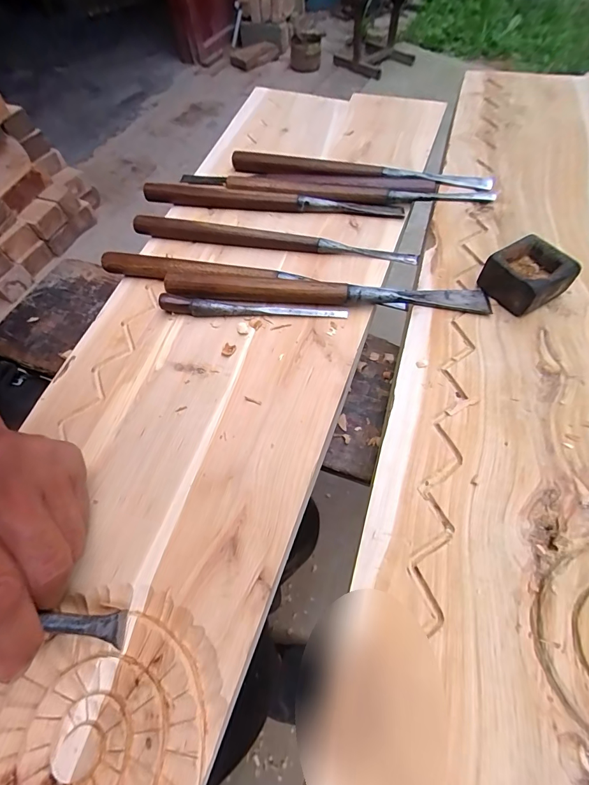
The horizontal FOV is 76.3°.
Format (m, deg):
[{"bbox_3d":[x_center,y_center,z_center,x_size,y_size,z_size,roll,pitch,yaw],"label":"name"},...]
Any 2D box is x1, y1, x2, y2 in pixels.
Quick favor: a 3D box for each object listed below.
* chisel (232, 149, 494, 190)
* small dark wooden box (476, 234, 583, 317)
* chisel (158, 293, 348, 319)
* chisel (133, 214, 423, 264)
[{"bbox_3d":[0.060,-0.221,0.377,0.257,0.016,0.027,11,61,9],"label":"chisel"},{"bbox_3d":[0.173,-0.087,0.279,0.050,0.030,0.046,-28,62,-13],"label":"small dark wooden box"},{"bbox_3d":[-0.033,-0.066,0.293,0.145,0.016,0.011,2,60,4],"label":"chisel"},{"bbox_3d":[-0.021,-0.139,0.330,0.250,0.014,0.024,11,61,9],"label":"chisel"}]

